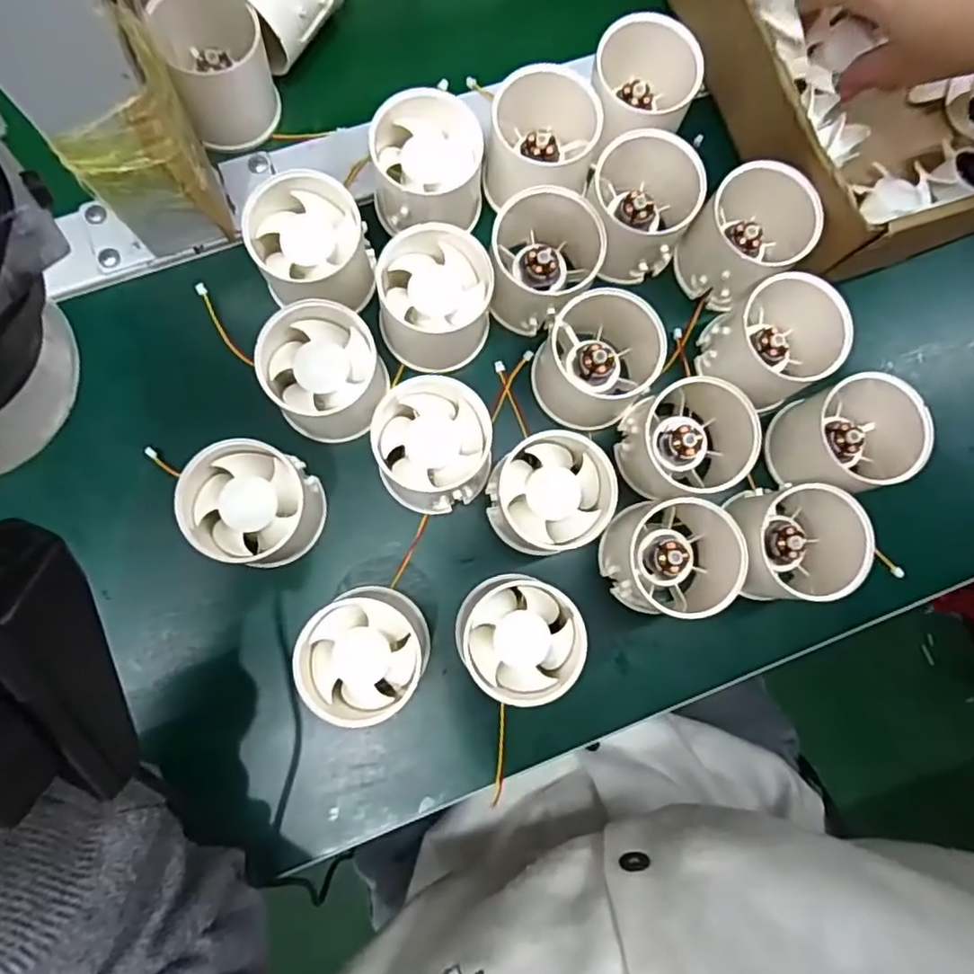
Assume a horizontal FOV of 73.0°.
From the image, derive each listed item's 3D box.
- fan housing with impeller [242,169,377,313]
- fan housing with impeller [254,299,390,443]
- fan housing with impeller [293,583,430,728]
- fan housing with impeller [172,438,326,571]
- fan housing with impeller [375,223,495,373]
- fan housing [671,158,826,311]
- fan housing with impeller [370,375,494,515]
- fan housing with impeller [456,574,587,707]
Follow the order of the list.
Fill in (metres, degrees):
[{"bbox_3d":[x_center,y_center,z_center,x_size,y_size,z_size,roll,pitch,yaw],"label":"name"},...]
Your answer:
[{"bbox_3d":[-0.082,-0.113,0.314,0.052,0.046,0.054,-10,83,-5],"label":"fan housing with impeller"},{"bbox_3d":[-0.074,-0.051,0.307,0.054,0.046,0.057,-9,83,-5],"label":"fan housing with impeller"},{"bbox_3d":[-0.053,0.074,0.295,0.052,0.052,0.053,0,82,-4],"label":"fan housing with impeller"},{"bbox_3d":[-0.104,0.008,0.298,0.051,0.052,0.051,0,82,-4],"label":"fan housing with impeller"},{"bbox_3d":[-0.024,-0.089,0.315,0.052,0.051,0.052,1,82,-4],"label":"fan housing with impeller"},{"bbox_3d":[0.131,-0.127,0.329,0.051,0.050,0.063,37,82,2],"label":"fan housing"},{"bbox_3d":[-0.025,-0.018,0.312,0.052,0.042,0.058,-8,83,-5],"label":"fan housing with impeller"},{"bbox_3d":[0.014,0.067,0.301,0.053,0.048,0.052,-10,83,-5],"label":"fan housing with impeller"}]

